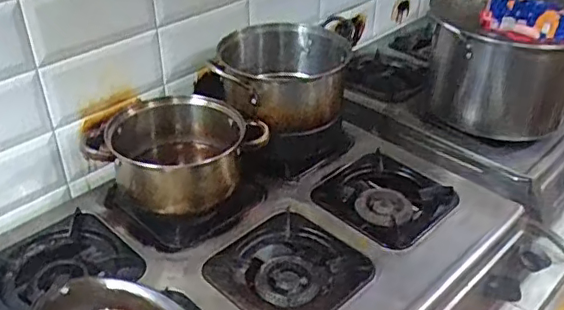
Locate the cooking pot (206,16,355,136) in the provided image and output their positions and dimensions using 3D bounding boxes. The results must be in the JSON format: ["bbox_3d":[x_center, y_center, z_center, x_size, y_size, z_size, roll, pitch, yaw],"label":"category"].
[{"bbox_3d":[0.003,-0.125,0.939,0.211,0.114,0.202,3,35,2],"label":"cooking pot"}]

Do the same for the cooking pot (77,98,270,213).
[{"bbox_3d":[-0.143,0.010,0.832,0.178,0.122,0.187,1,35,-1],"label":"cooking pot"}]

